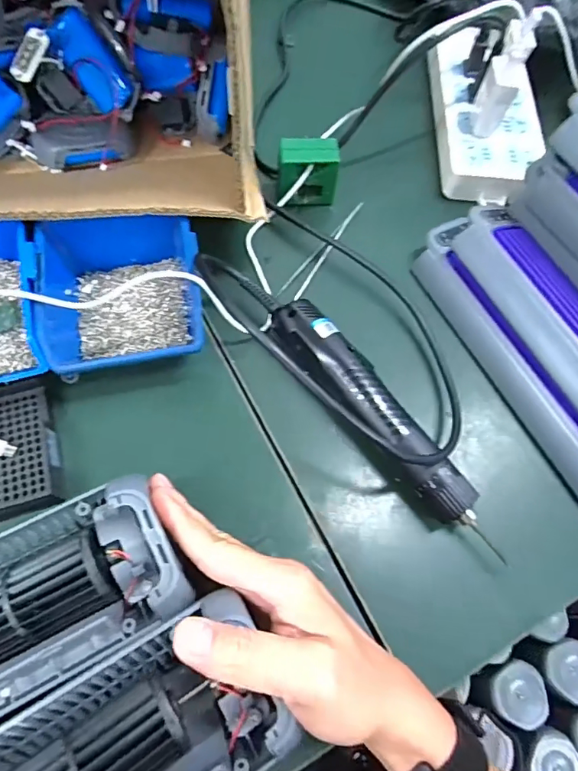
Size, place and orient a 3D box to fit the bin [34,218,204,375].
[{"bbox_3d":[-0.126,-0.077,0.371,0.111,0.061,0.141,-9,67,-7],"label":"bin"}]

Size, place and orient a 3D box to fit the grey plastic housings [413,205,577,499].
[{"bbox_3d":[0.212,-0.016,0.370,0.084,0.051,0.300,-24,70,-13],"label":"grey plastic housings"}]

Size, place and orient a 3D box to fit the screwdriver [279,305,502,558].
[{"bbox_3d":[0.068,0.024,0.354,0.034,0.038,0.221,-35,73,-17],"label":"screwdriver"}]

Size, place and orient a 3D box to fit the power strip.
[{"bbox_3d":[0.202,-0.290,0.500,0.101,0.028,0.230,4,66,-2],"label":"power strip"}]

